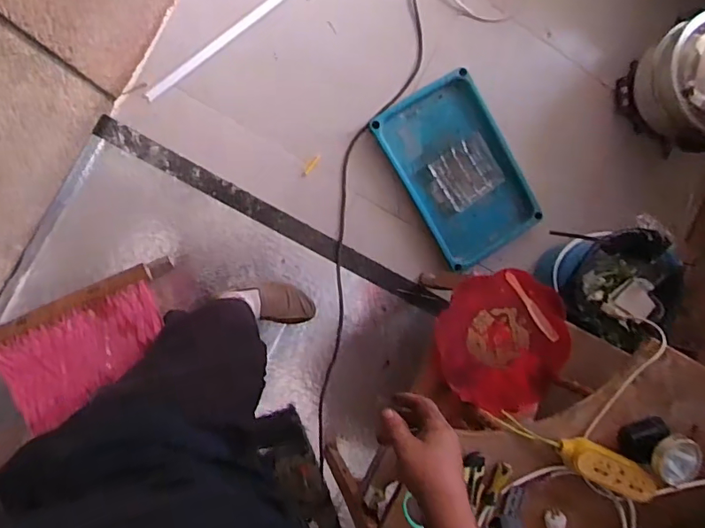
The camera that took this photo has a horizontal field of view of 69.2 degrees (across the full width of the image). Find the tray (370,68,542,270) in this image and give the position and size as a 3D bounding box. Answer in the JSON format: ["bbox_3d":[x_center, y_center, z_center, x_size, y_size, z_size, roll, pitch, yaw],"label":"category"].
[{"bbox_3d":[0.264,-0.226,1.266,0.268,0.049,0.437,-31,99,-6],"label":"tray"}]

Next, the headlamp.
[{"bbox_3d":[0.499,0.300,0.841,0.095,0.096,0.079,31,89,-11],"label":"headlamp"}]

